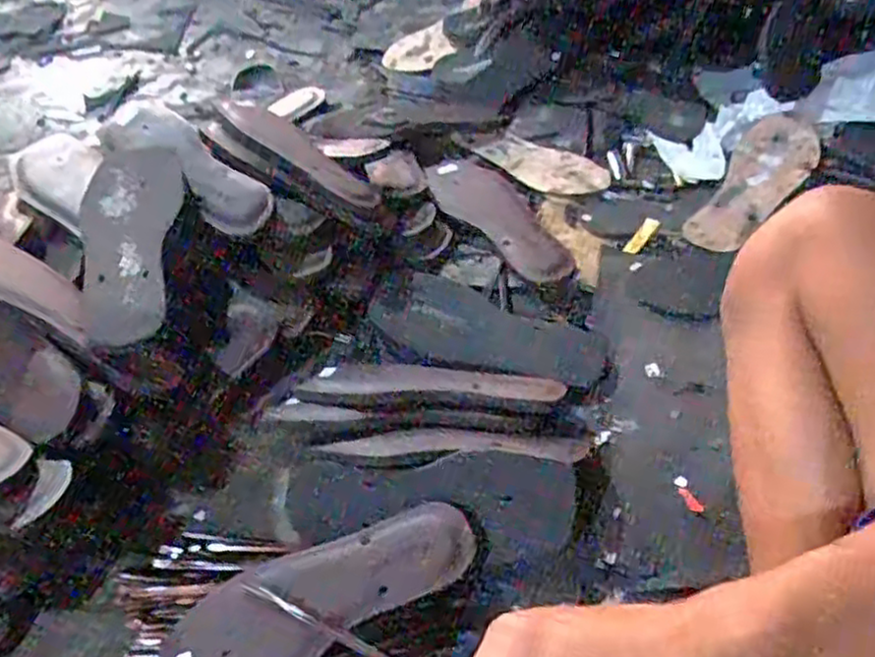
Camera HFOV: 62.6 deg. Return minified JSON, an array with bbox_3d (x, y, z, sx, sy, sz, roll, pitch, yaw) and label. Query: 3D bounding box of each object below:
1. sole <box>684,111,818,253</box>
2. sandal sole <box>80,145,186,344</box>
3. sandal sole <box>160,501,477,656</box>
[{"bbox_3d":[0.381,-0.174,0.855,0.088,0.026,0.235,28,58,23],"label":"sole"},{"bbox_3d":[-0.288,-0.090,0.673,0.087,0.028,0.240,-10,52,-4],"label":"sandal sole"},{"bbox_3d":[-0.091,0.211,0.552,0.254,0.028,0.083,-21,53,-13],"label":"sandal sole"}]

